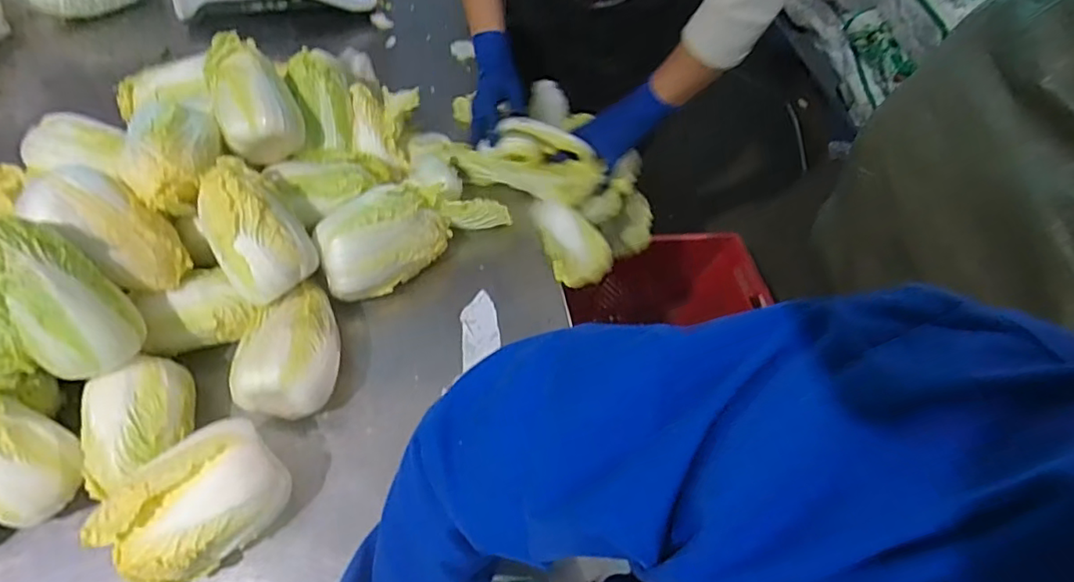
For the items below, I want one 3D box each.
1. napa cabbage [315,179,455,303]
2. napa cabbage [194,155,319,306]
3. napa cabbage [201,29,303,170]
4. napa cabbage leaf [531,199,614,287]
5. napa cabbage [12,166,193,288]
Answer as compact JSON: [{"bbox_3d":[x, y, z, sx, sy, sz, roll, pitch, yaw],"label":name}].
[{"bbox_3d":[-0.194,-0.064,0.749,0.169,0.115,0.096,-36,69,-21],"label":"napa cabbage"},{"bbox_3d":[-0.321,-0.072,0.673,0.095,0.087,0.159,-30,104,-19],"label":"napa cabbage"},{"bbox_3d":[-0.357,-0.239,0.751,0.092,0.094,0.159,-22,65,-15],"label":"napa cabbage"},{"bbox_3d":[0.050,-0.070,0.813,0.073,0.045,0.138,-14,63,-12],"label":"napa cabbage leaf"},{"bbox_3d":[-0.456,-0.062,0.637,0.156,0.076,0.088,39,55,-18],"label":"napa cabbage"}]

